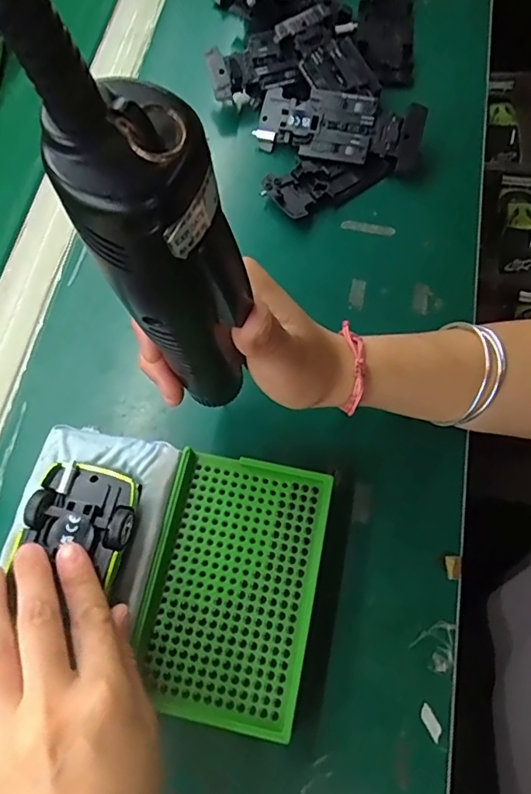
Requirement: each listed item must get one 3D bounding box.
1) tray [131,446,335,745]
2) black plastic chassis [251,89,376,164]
[{"bbox_3d":[-0.017,0.104,0.302,0.089,0.023,0.137,10,69,4],"label":"tray"},{"bbox_3d":[0.039,-0.215,0.419,0.091,0.012,0.051,14,101,12],"label":"black plastic chassis"}]

